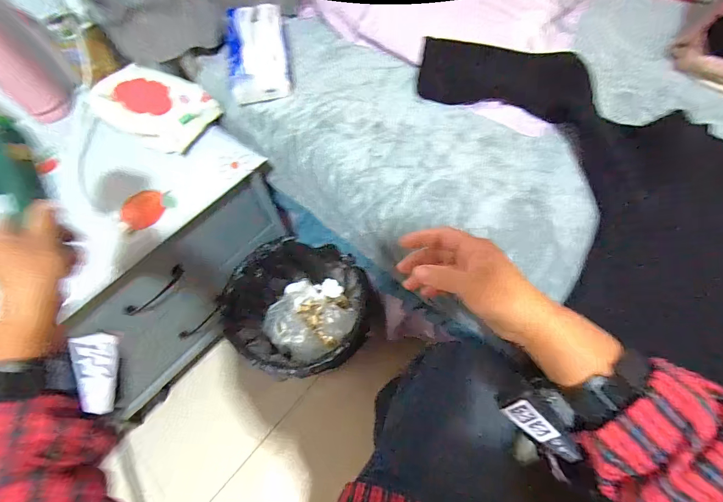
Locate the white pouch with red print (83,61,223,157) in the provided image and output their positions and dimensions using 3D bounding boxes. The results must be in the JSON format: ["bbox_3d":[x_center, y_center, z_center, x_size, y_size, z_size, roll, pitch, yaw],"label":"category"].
[{"bbox_3d":[-0.342,-0.241,0.578,0.196,0.054,0.136,32,69,18],"label":"white pouch with red print"}]

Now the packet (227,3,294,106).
[{"bbox_3d":[-0.164,-0.313,0.552,0.099,0.058,0.163,-12,63,-2],"label":"packet"}]

